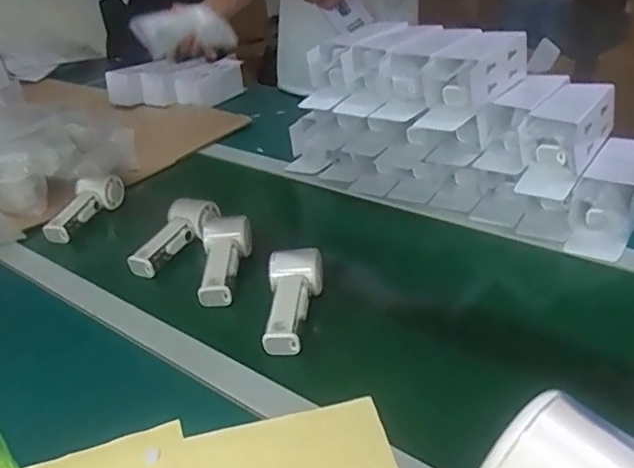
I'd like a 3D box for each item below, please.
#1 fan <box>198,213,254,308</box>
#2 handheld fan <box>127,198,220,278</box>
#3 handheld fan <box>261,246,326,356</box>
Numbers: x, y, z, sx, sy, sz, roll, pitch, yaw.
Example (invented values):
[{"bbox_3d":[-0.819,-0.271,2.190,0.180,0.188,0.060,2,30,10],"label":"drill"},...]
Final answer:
[{"bbox_3d":[-0.123,0.036,0.823,0.065,0.048,0.138,-3,42,3],"label":"fan"},{"bbox_3d":[-0.204,0.004,0.890,0.066,0.041,0.156,14,48,30],"label":"handheld fan"},{"bbox_3d":[-0.030,0.080,0.740,0.065,0.046,0.147,0,42,9],"label":"handheld fan"}]

